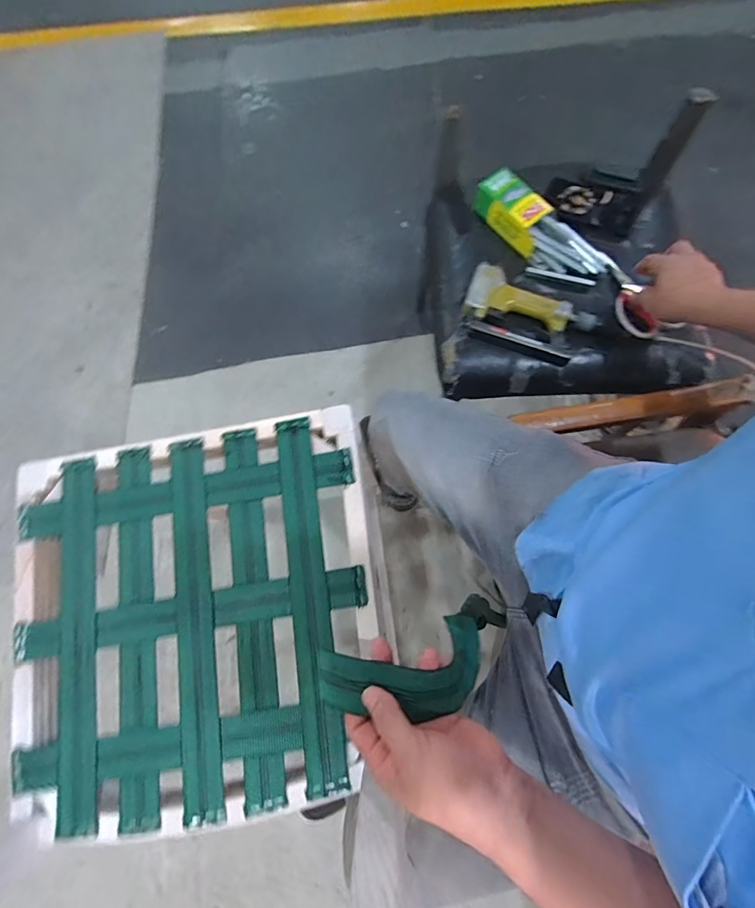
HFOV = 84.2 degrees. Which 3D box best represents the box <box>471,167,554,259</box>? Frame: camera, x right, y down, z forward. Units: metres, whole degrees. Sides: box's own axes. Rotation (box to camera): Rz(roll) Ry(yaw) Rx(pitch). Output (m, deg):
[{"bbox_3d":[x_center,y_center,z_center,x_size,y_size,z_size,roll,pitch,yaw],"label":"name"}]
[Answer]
[{"bbox_3d":[0.246,-0.435,0.749,0.061,0.067,0.149,-40,75,-8],"label":"box"}]

